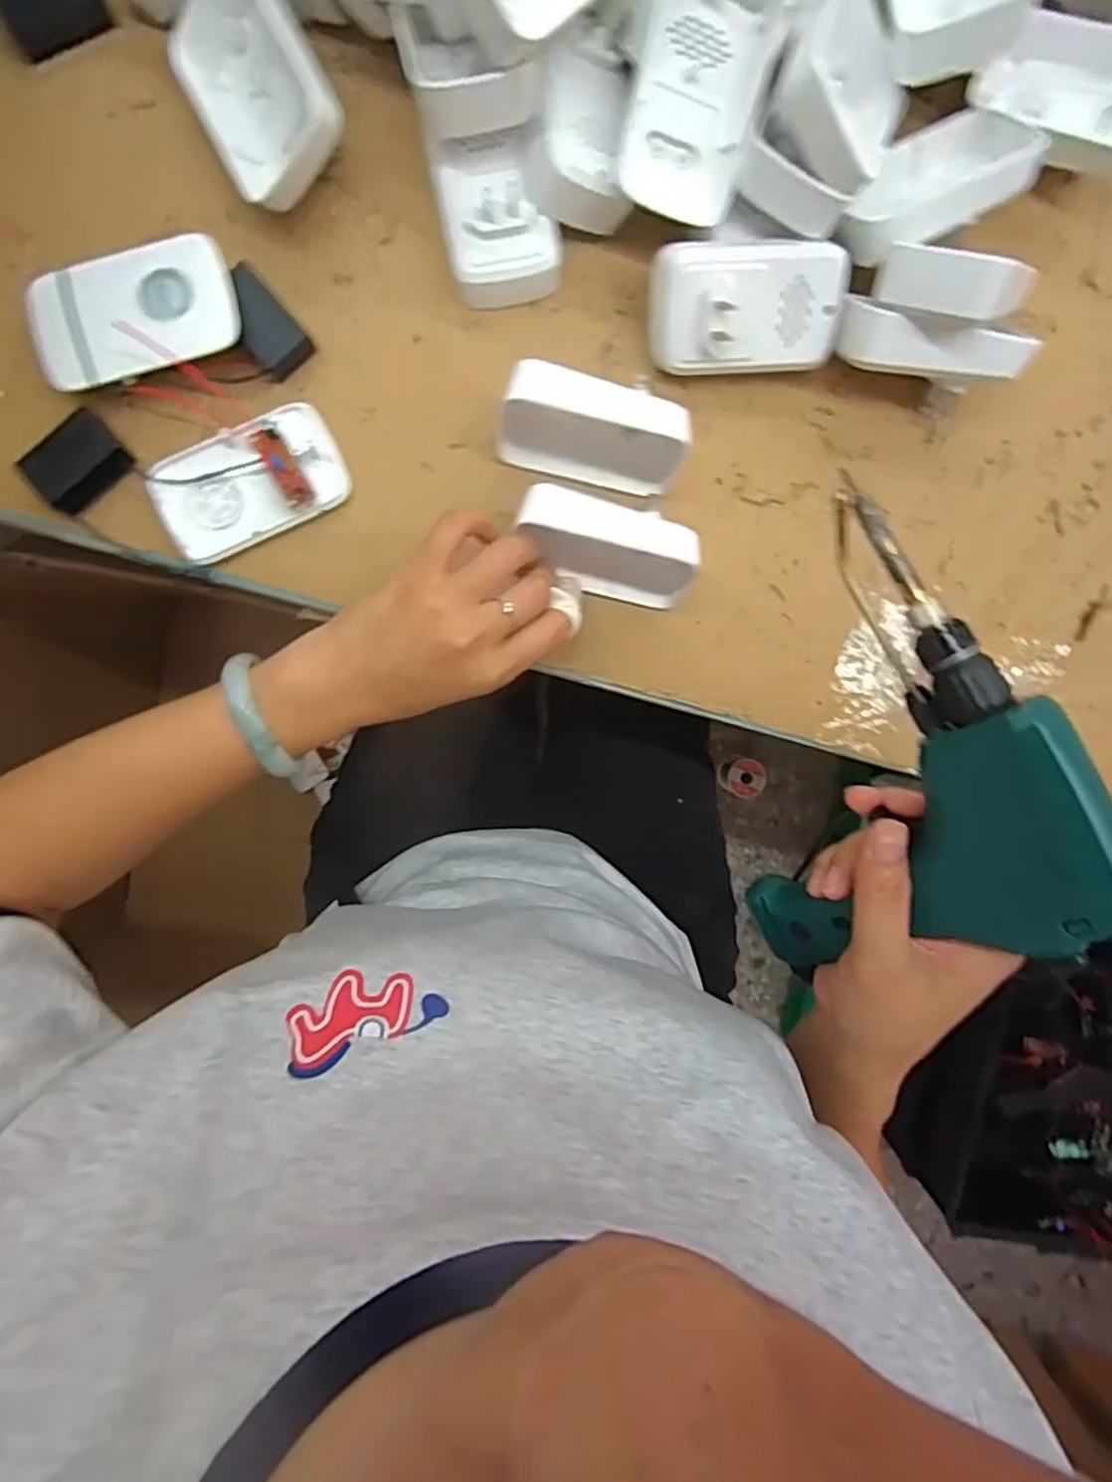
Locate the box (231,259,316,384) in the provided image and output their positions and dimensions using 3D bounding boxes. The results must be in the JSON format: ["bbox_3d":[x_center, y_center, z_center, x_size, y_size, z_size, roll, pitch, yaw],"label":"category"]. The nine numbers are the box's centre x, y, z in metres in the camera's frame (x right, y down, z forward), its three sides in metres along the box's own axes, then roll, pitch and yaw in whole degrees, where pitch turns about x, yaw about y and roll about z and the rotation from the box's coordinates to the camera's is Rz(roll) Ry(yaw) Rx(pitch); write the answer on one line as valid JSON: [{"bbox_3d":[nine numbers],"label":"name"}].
[{"bbox_3d":[-0.152,-0.216,0.346,0.029,0.018,0.051,-39,98,1],"label":"box"}]

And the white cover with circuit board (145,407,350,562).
[{"bbox_3d":[-0.162,-0.137,0.358,0.097,0.023,0.055,-24,98,-1],"label":"white cover with circuit board"}]

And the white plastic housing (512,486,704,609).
[{"bbox_3d":[0.025,-0.095,0.351,0.094,0.046,0.046,15,97,-5],"label":"white plastic housing"}]

